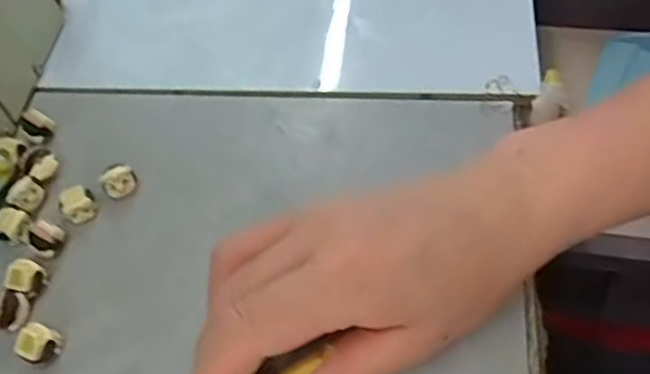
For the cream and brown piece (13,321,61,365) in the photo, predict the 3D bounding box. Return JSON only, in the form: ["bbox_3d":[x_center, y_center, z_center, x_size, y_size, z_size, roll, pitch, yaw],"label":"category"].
[{"bbox_3d":[-0.118,0.065,0.275,0.012,0.013,0.015,22,59,19],"label":"cream and brown piece"}]

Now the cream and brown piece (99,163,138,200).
[{"bbox_3d":[-0.098,-0.003,0.317,0.016,0.011,0.011,-39,60,-20],"label":"cream and brown piece"}]

